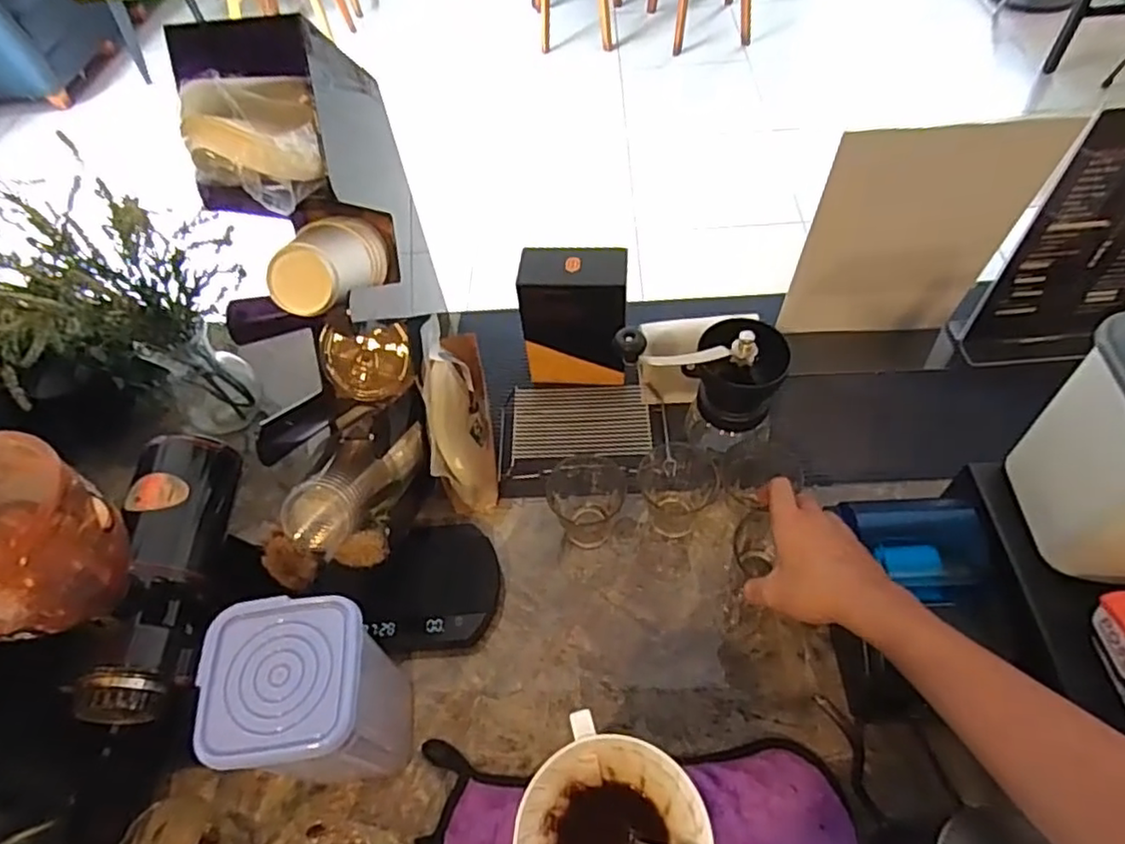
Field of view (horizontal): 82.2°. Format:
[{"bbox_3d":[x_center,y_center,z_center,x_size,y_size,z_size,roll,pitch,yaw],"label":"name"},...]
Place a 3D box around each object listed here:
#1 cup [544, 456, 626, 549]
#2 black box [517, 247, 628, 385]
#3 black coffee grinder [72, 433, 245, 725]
[{"bbox_3d":[0.024,0.083,0.671,0.069,0.082,0.072,-3,52,4],"label":"cup"},{"bbox_3d":[0.014,-0.113,0.741,0.117,0.160,0.068,1,53,6],"label":"black box"},{"bbox_3d":[-0.312,0.111,0.502,0.079,0.059,0.224,-6,55,0],"label":"black coffee grinder"}]

